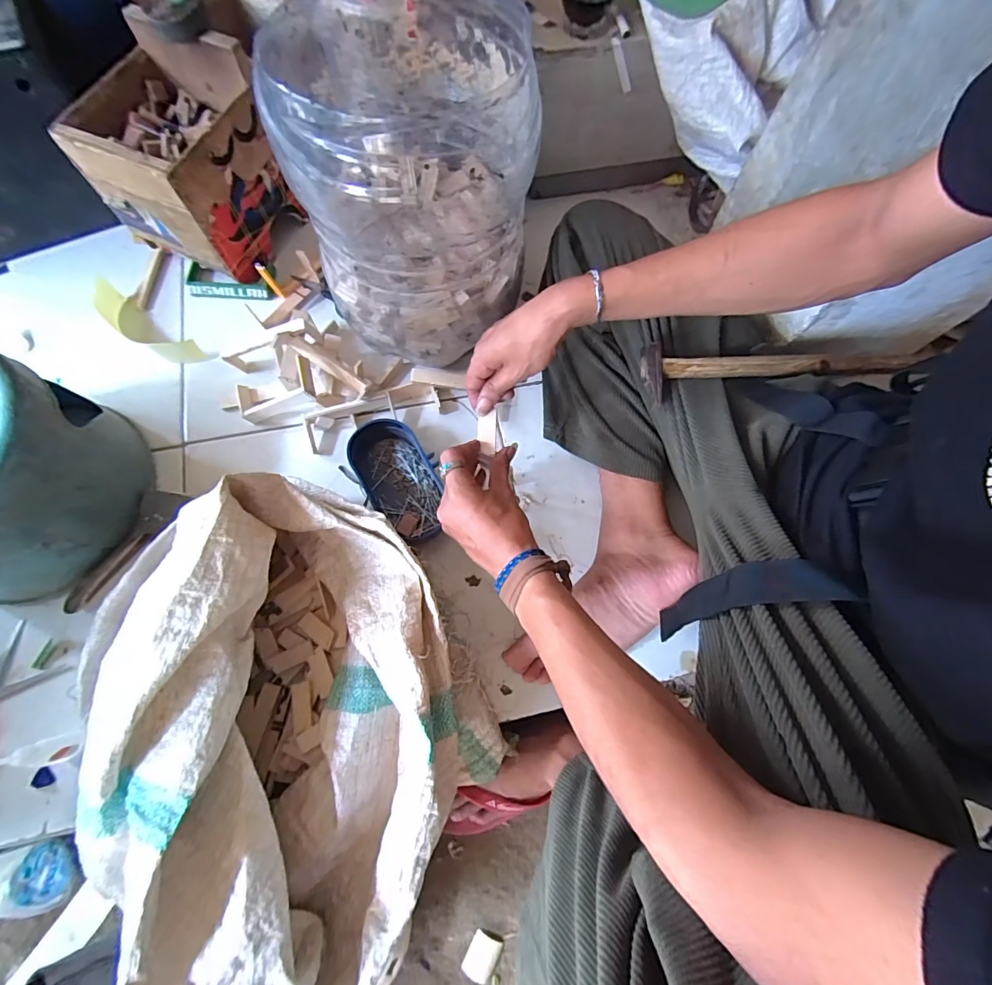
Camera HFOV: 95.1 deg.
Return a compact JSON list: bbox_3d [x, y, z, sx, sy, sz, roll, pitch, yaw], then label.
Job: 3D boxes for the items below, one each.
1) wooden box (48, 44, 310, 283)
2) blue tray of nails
[{"bbox_3d":[-0.393,-0.414,0.588,0.166,0.152,0.168,23,72,6],"label":"wooden box"},{"bbox_3d":[-0.118,-0.019,0.551,0.089,0.039,0.159,-39,77,-13],"label":"blue tray of nails"}]

